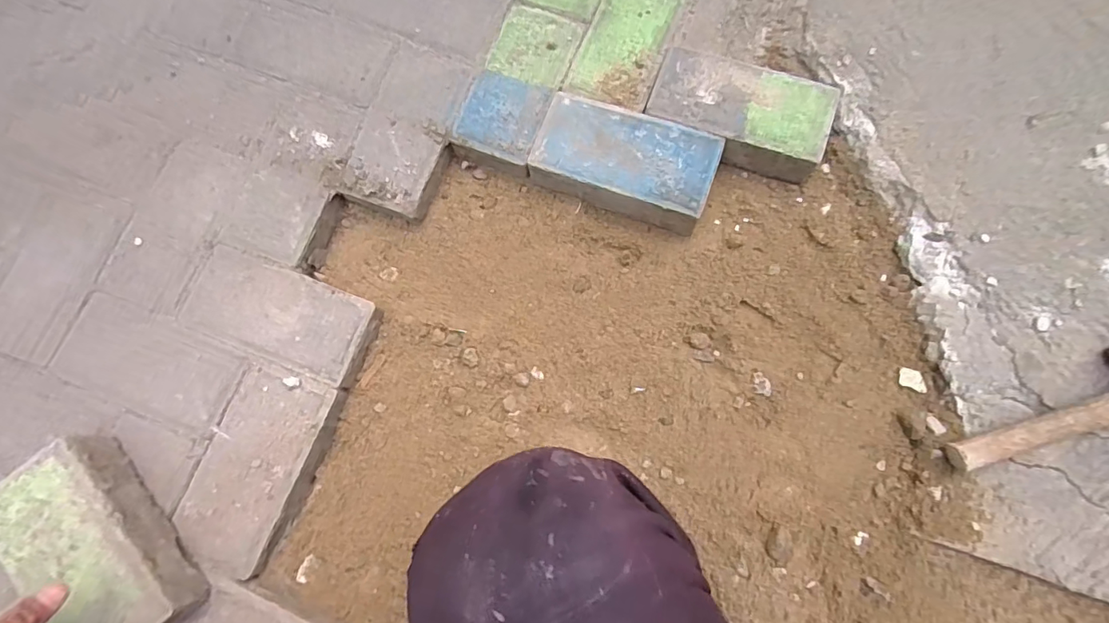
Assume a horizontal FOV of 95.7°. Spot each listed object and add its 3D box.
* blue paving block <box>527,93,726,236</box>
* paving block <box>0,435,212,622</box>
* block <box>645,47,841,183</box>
[{"bbox_3d":[0.082,-0.177,0.598,0.204,0.055,0.108,20,80,5],"label":"blue paving block"},{"bbox_3d":[-0.445,0.233,0.488,0.101,0.063,0.205,-42,81,-7],"label":"paving block"},{"bbox_3d":[0.222,-0.241,0.603,0.207,0.047,0.112,23,80,5],"label":"block"}]

